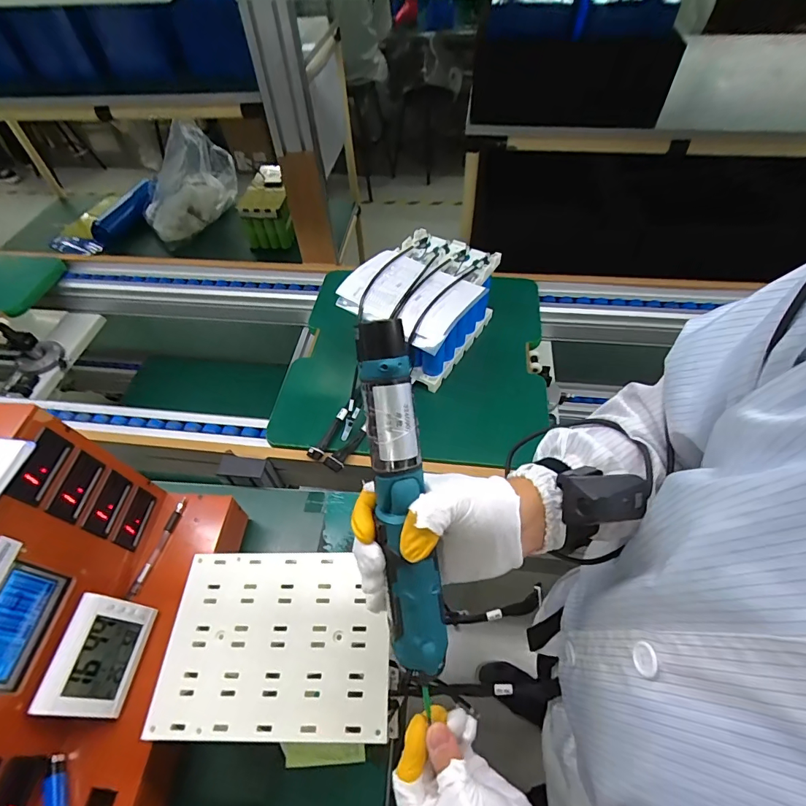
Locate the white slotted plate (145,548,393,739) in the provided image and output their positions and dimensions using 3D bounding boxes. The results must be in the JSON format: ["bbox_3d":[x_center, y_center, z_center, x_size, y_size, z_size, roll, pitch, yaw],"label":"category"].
[{"bbox_3d":[-0.132,0.248,0.456,0.231,0.006,0.172,-1,53,2],"label":"white slotted plate"}]

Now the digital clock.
[{"bbox_3d":[-0.338,0.283,0.480,0.050,0.079,0.112,2,53,5],"label":"digital clock"}]

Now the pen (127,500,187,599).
[{"bbox_3d":[-0.336,0.198,0.592,0.011,0.009,0.137,9,54,9],"label":"pen"}]

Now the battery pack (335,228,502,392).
[{"bbox_3d":[0.039,-0.177,0.809,0.210,0.158,0.254,30,60,23],"label":"battery pack"}]

